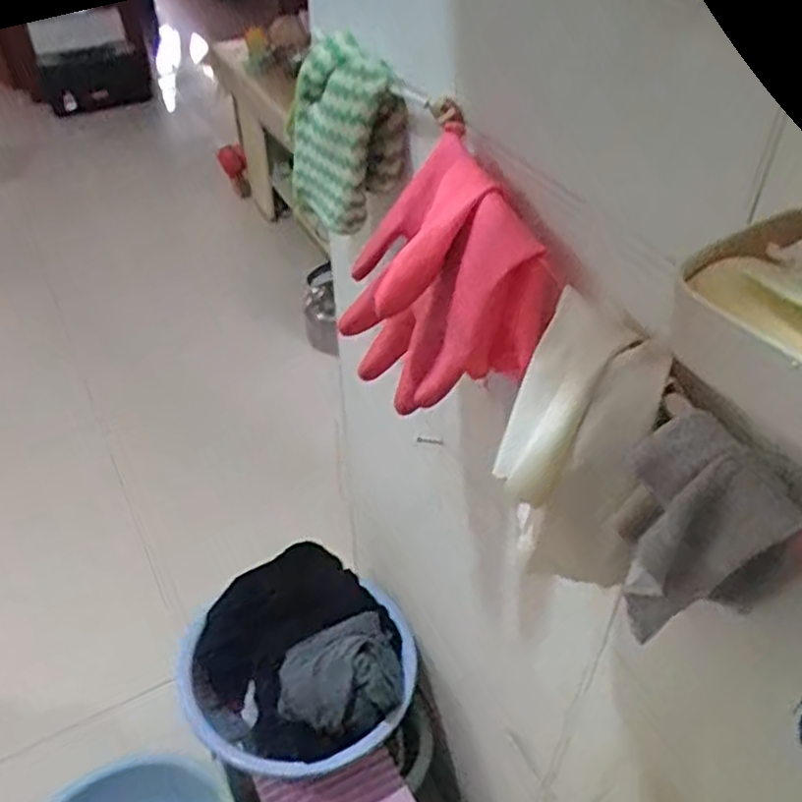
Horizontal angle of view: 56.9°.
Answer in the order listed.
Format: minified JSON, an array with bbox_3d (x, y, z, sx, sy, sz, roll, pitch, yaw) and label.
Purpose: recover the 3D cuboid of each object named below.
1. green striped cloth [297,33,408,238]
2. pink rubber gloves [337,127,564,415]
[{"bbox_3d":[-0.047,-0.217,0.625,0.067,0.137,0.105,-18,45,-18],"label":"green striped cloth"},{"bbox_3d":[0.024,-0.078,0.515,0.090,0.150,0.159,-23,47,-22],"label":"pink rubber gloves"}]

